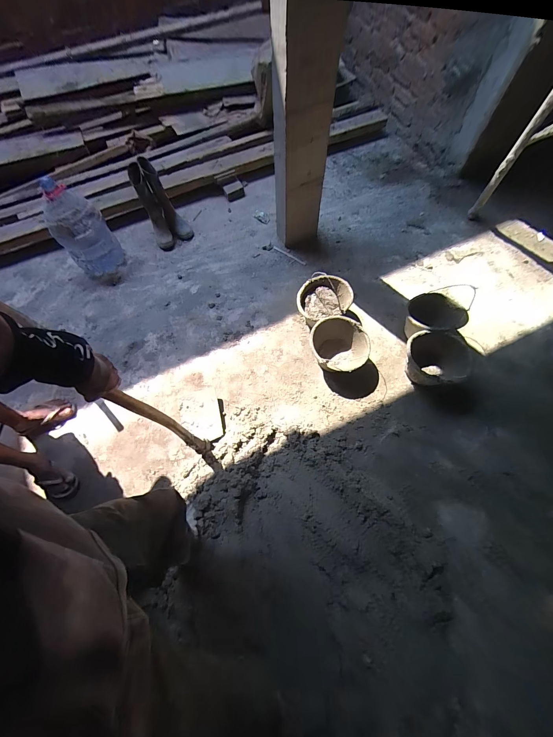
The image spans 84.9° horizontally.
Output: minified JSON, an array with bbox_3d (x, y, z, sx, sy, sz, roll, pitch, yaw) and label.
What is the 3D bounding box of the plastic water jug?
[{"bbox_3d":[-0.950,-0.669,1.478,0.243,0.434,0.196,-35,69,-14],"label":"plastic water jug"}]

